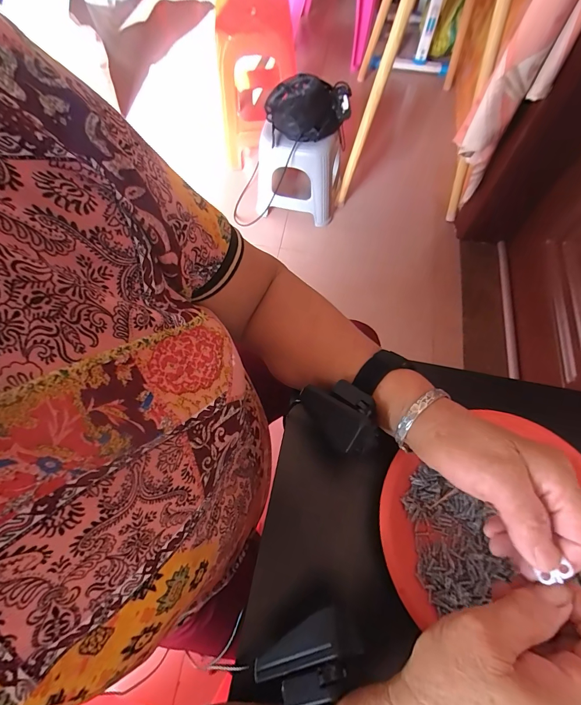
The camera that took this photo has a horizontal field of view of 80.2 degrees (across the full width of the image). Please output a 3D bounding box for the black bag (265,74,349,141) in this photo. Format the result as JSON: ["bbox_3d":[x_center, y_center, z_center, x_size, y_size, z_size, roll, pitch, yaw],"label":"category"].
[{"bbox_3d":[0.076,-0.807,1.143,0.300,0.138,0.158,-17,64,-6],"label":"black bag"}]

